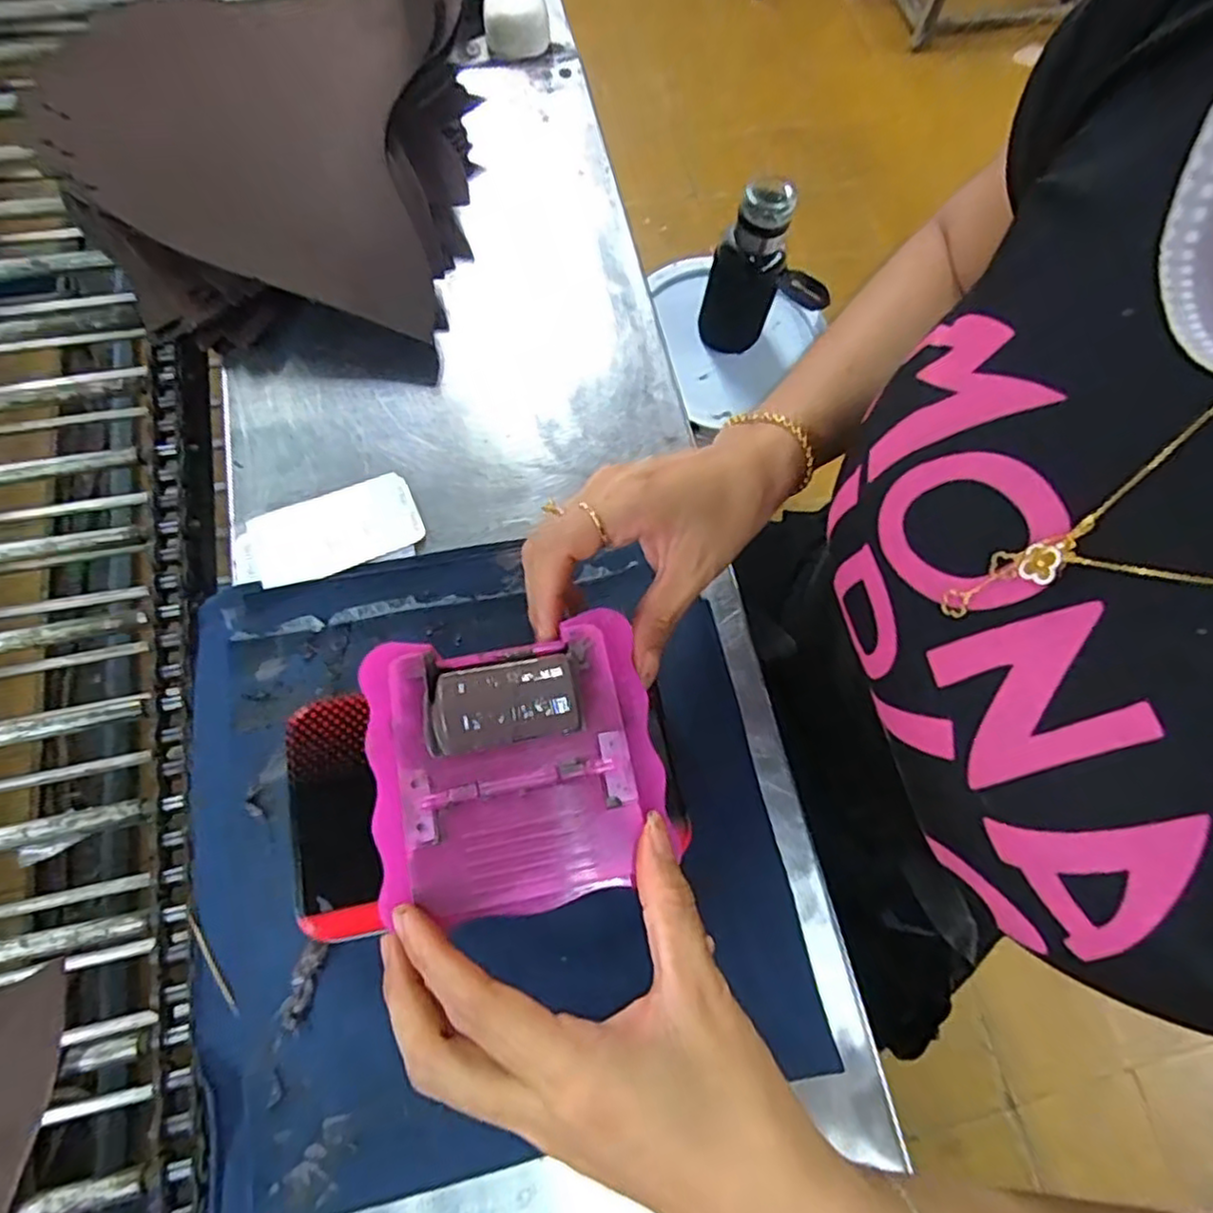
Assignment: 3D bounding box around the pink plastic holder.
[{"bbox_3d":[-0.034,0.058,0.263,0.105,0.011,0.101,-9,71,-6],"label":"pink plastic holder"}]

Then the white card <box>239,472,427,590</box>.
[{"bbox_3d":[-0.166,-0.046,0.427,0.100,0.004,0.053,-21,72,-10],"label":"white card"}]

